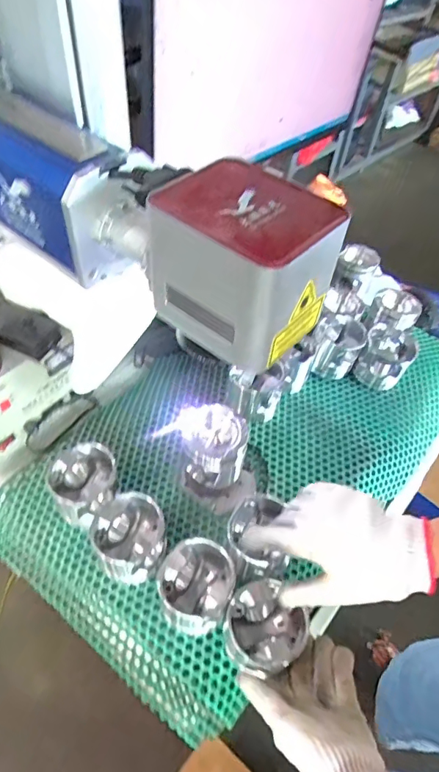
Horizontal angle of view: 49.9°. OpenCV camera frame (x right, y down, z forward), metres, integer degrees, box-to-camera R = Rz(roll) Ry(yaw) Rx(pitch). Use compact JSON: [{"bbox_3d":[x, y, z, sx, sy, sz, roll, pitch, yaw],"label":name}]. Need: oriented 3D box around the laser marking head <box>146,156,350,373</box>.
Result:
[{"bbox_3d":[0.017,-0.094,0.362,0.125,0.097,0.105,36,56,23],"label":"laser marking head"}]

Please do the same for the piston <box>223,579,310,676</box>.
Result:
[{"bbox_3d":[0.043,0.249,0.485,0.075,0.068,0.079,2,50,-3],"label":"piston"}]

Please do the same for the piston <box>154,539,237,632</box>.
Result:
[{"bbox_3d":[-0.026,0.217,0.506,0.075,0.065,0.081,22,52,14],"label":"piston"}]

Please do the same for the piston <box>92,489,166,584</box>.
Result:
[{"bbox_3d":[-0.101,0.173,0.538,0.077,0.068,0.087,-3,50,-7],"label":"piston"}]

